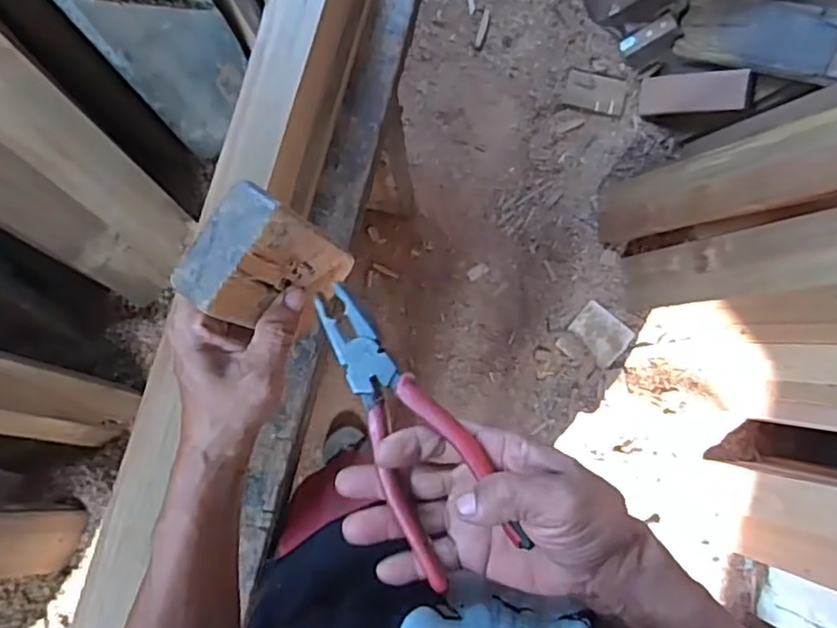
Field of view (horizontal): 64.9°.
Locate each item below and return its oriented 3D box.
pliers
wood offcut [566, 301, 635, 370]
[{"bbox_3d":[-0.011,0.068,0.397,0.060,0.017,0.183,-32,82,-6],"label":"pliers"},{"bbox_3d":[0.409,0.043,1.481,0.102,0.019,0.126,-44,89,-7],"label":"wood offcut"}]

